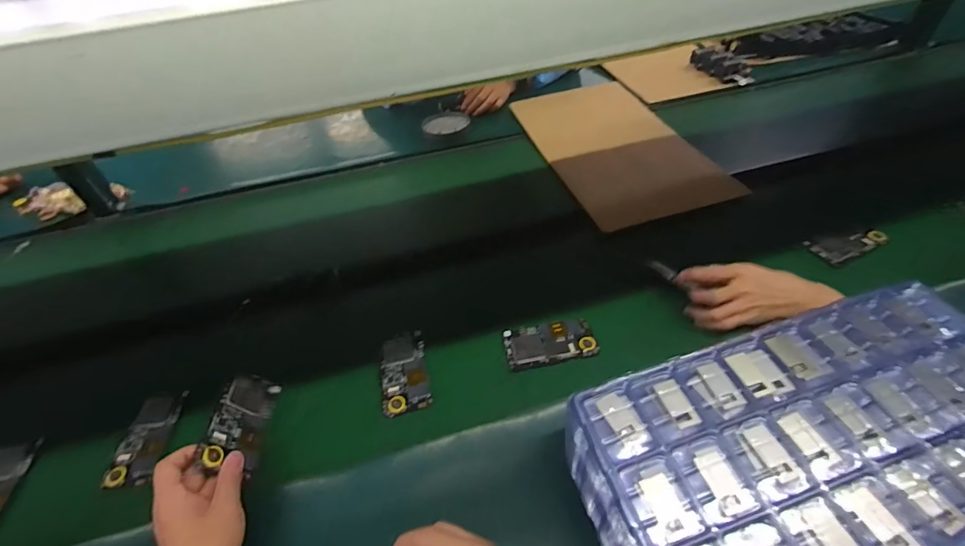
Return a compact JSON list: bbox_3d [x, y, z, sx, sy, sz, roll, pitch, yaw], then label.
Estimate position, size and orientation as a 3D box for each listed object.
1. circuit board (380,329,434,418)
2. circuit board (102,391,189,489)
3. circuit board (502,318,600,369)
[{"bbox_3d":[-0.107,0.133,0.594,0.061,0.010,0.119,-12,47,-6],"label":"circuit board"},{"bbox_3d":[-0.427,0.209,0.555,0.059,0.009,0.114,-4,47,1],"label":"circuit board"},{"bbox_3d":[0.094,0.098,0.609,0.122,0.010,0.060,-9,47,-4],"label":"circuit board"}]

